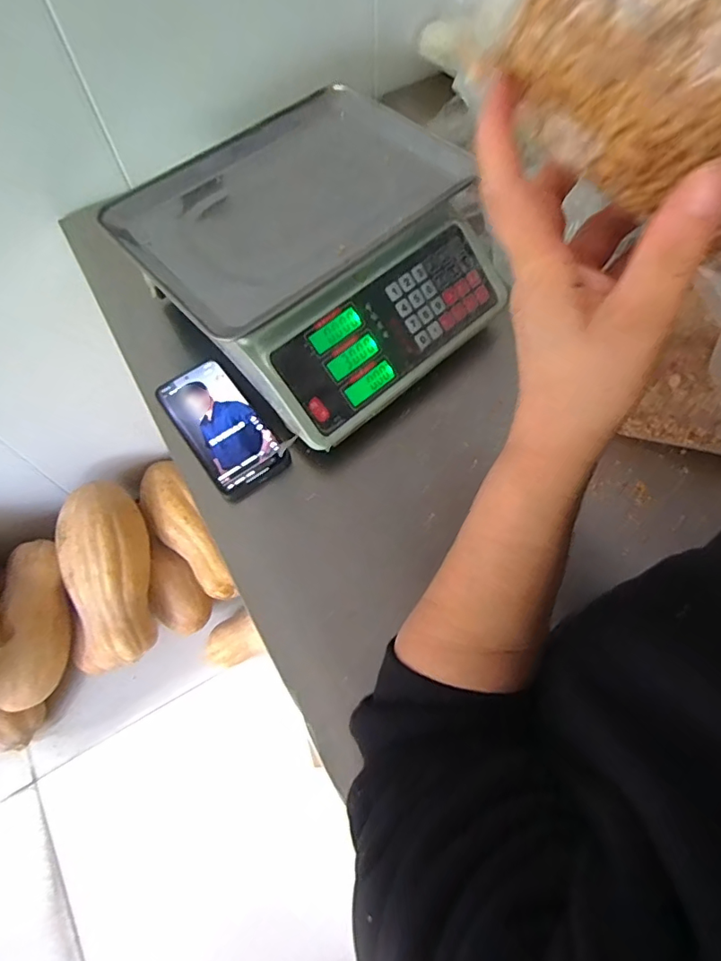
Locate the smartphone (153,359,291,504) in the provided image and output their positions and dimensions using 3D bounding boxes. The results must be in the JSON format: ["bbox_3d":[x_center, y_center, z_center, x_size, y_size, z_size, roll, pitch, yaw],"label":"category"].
[{"bbox_3d":[-0.146,-0.057,0.555,0.080,0.008,0.168,-35,69,-14],"label":"smartphone"}]

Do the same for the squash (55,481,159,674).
[{"bbox_3d":[-0.520,0.196,1.076,0.162,0.118,0.367,-6,90,-1],"label":"squash"}]

